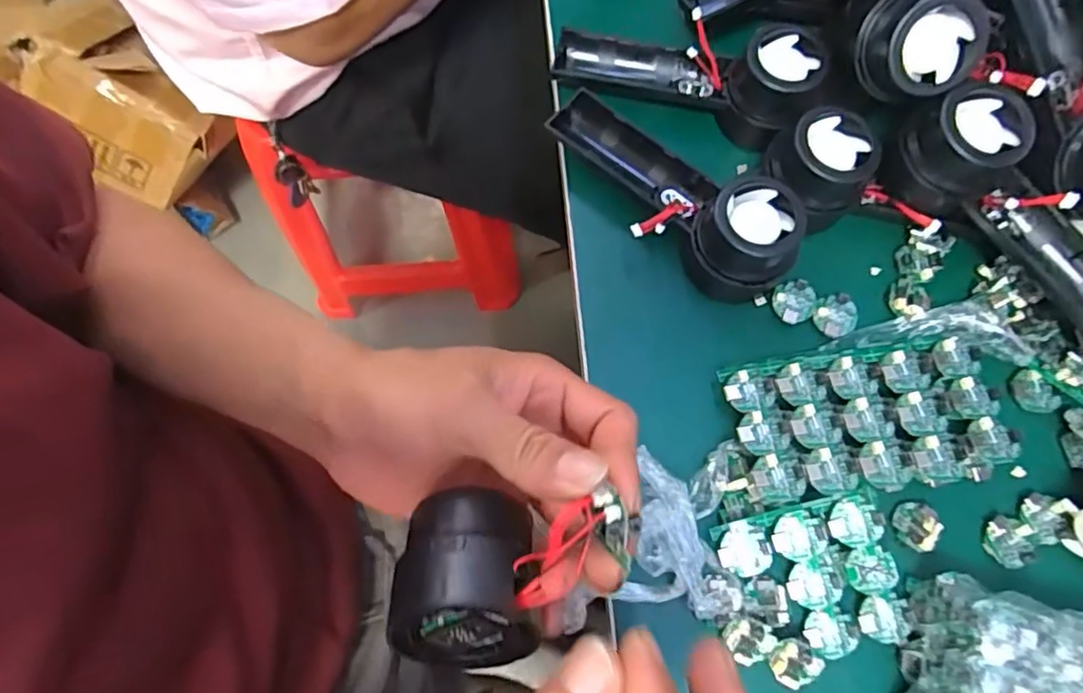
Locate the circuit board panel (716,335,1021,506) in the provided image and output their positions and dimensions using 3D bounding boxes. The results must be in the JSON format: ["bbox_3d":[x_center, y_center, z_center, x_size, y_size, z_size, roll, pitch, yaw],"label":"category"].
[{"bbox_3d":[0.170,0.036,0.329,0.137,0.019,0.073,-7,73,-3],"label":"circuit board panel"}]

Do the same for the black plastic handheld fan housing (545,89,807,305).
[{"bbox_3d":[0.071,-0.089,0.365,0.160,0.052,0.053,36,76,9],"label":"black plastic handheld fan housing"}]

